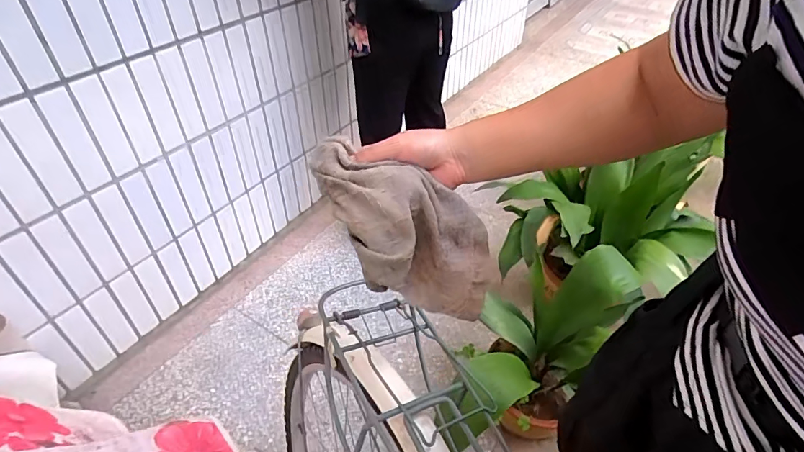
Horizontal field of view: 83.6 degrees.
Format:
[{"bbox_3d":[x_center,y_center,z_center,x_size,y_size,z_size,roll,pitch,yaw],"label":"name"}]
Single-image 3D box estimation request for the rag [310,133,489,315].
[{"bbox_3d":[0.008,0.013,0.443,0.096,0.229,0.090,-31,26,36],"label":"rag"}]

